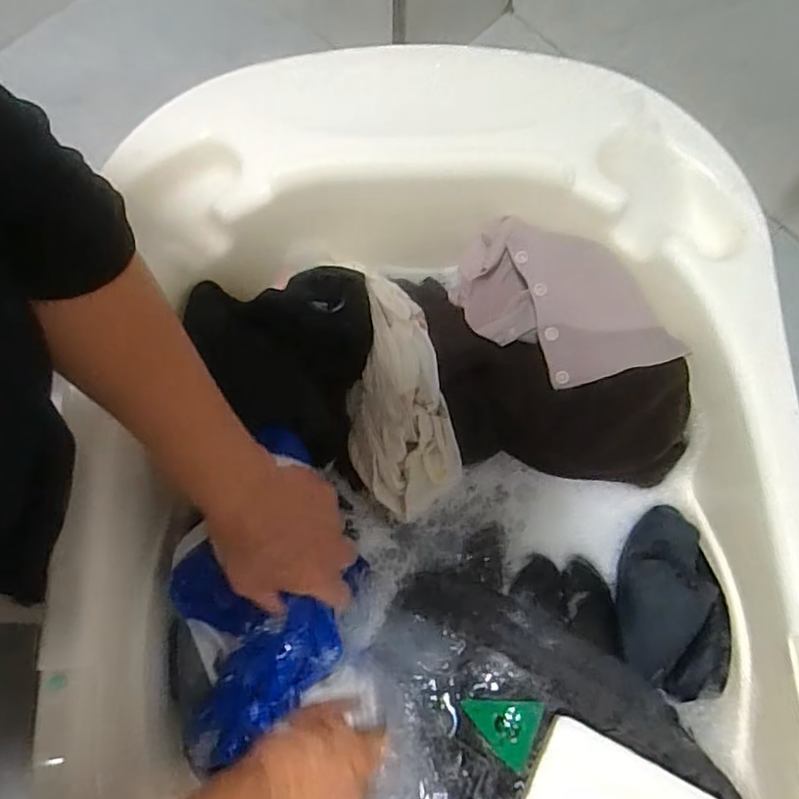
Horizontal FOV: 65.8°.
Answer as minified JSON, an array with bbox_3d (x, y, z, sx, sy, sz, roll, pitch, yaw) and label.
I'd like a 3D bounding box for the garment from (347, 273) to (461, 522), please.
[{"bbox_3d":[0.000,0.002,0.490,0.083,0.038,0.188,-5,95,-1],"label":"garment"}]

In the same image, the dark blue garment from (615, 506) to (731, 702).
[{"bbox_3d":[0.204,0.152,0.466,0.071,0.034,0.132,4,74,0],"label":"dark blue garment"}]

